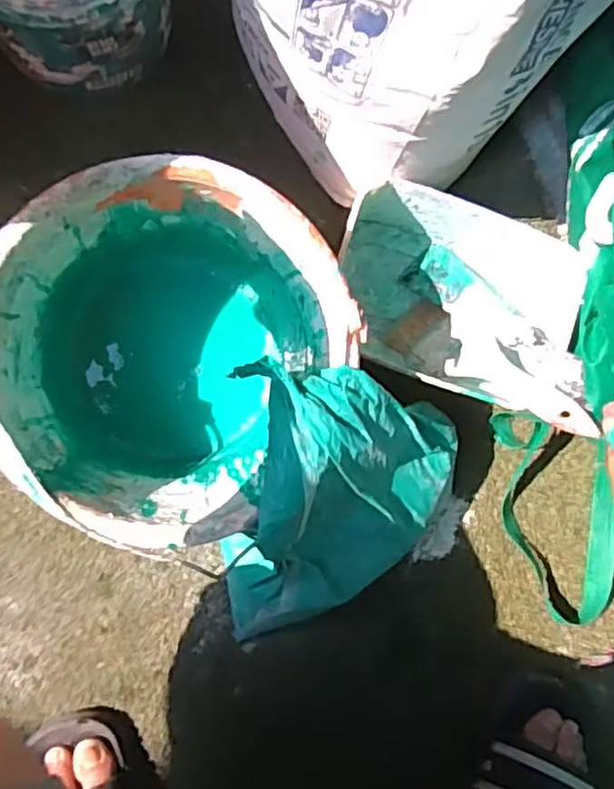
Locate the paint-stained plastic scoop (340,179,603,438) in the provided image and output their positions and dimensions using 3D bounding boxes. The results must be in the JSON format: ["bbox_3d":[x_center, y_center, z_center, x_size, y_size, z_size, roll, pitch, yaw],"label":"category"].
[{"bbox_3d":[0.125,-0.077,0.550,0.194,0.119,0.146,20,87,-9],"label":"paint-stained plastic scoop"}]

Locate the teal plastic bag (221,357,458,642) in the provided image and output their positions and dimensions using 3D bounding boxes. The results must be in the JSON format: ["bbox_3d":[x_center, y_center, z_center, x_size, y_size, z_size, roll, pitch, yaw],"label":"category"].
[{"bbox_3d":[0.035,0.094,0.514,0.194,0.169,0.224,0,90,-10],"label":"teal plastic bag"}]

